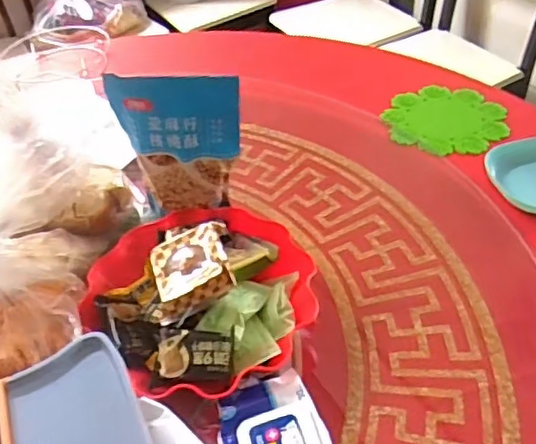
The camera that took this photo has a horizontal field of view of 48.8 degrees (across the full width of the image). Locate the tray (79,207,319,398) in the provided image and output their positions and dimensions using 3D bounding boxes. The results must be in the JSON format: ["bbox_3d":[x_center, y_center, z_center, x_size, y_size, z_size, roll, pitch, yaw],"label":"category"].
[{"bbox_3d":[-0.071,0.060,0.599,0.225,0.065,0.208,29,55,30],"label":"tray"}]

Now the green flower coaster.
[{"bbox_3d":[0.260,-0.153,0.871,0.169,0.012,0.166,-3,45,3],"label":"green flower coaster"}]

